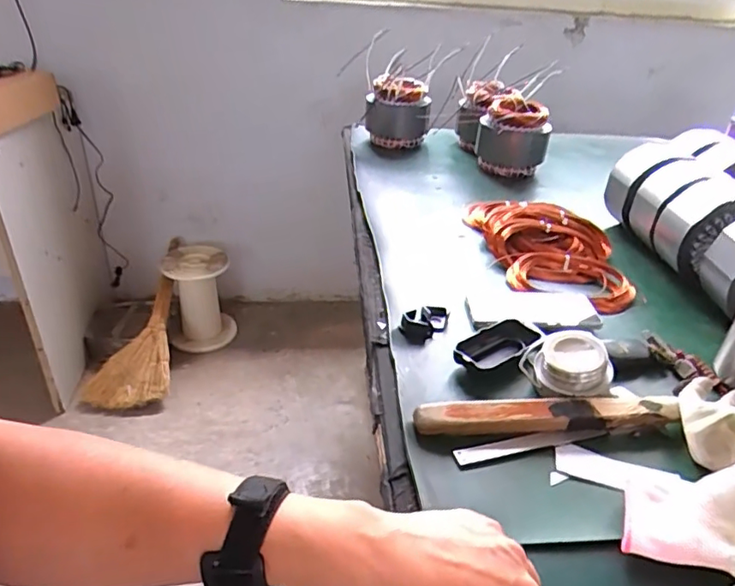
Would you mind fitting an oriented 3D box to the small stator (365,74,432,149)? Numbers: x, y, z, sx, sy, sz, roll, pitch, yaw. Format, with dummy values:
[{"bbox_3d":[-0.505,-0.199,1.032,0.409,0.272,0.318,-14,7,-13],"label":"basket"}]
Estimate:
[{"bbox_3d":[0.074,-0.429,1.322,0.149,0.163,0.123,6,32,4],"label":"small stator"}]

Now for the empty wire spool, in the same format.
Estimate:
[{"bbox_3d":[-0.543,0.018,1.814,0.205,0.311,0.178,-2,32,-9],"label":"empty wire spool"}]

